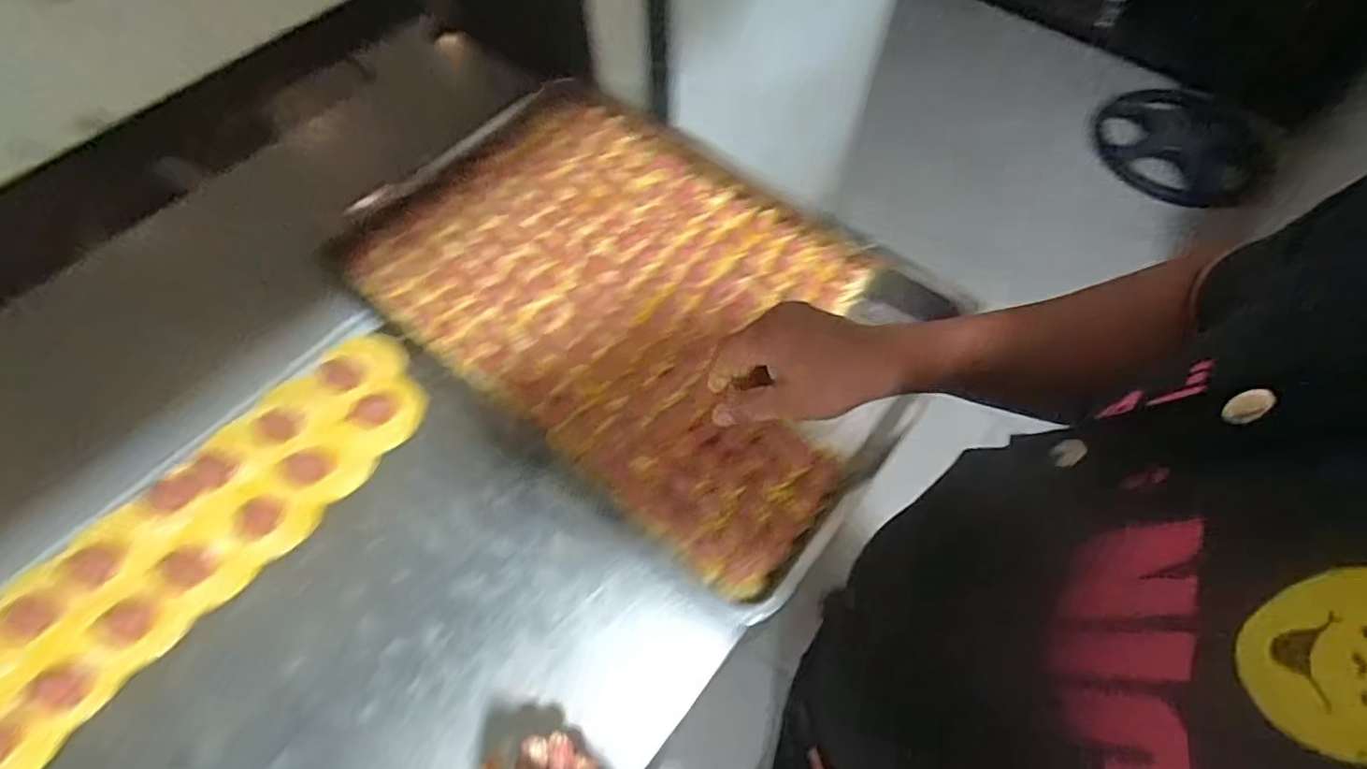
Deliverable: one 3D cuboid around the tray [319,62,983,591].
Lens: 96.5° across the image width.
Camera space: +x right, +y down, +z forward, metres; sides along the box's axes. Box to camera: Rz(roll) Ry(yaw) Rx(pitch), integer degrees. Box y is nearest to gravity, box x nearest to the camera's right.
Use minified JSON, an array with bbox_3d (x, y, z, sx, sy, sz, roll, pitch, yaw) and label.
[{"bbox_3d":[-0.049,-0.101,0.626,0.573,0.043,0.375,37,69,16],"label":"tray"}]

